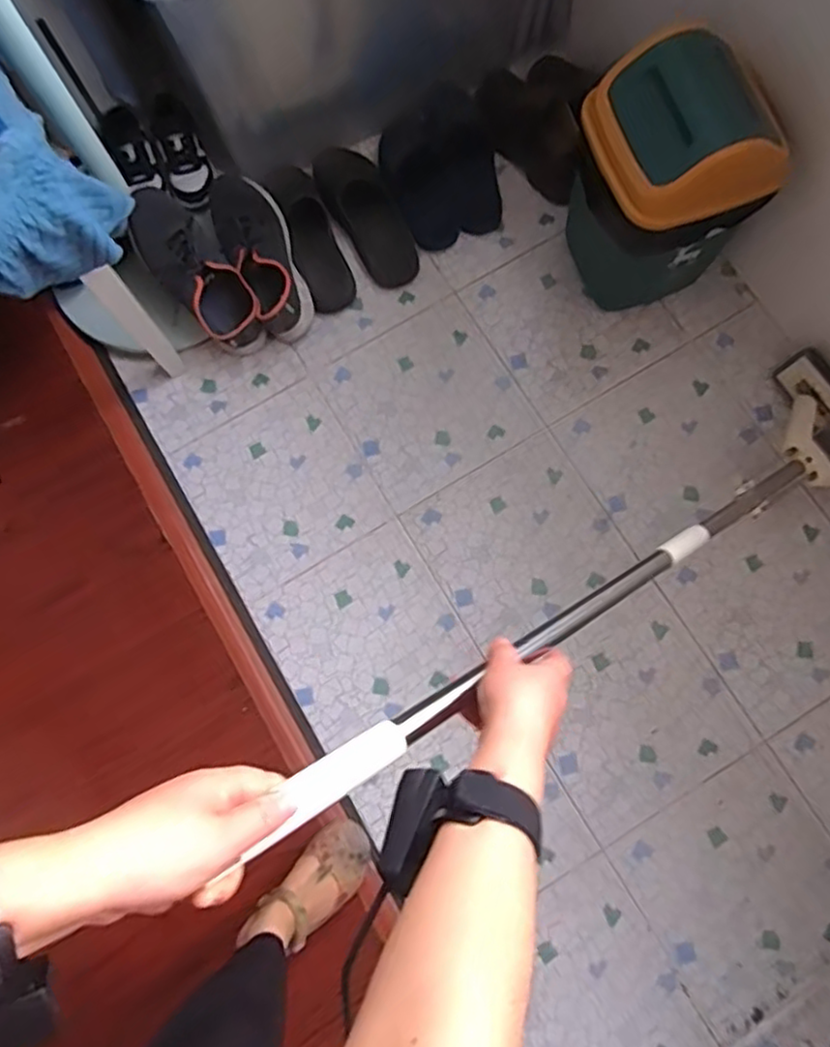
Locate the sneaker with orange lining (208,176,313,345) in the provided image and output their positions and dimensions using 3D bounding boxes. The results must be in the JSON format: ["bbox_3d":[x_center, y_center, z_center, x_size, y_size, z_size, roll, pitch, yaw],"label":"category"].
[{"bbox_3d":[-0.270,-0.472,1.160,0.113,0.112,0.304,-23,79,-4],"label":"sneaker with orange lining"}]

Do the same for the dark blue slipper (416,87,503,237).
[{"bbox_3d":[0.090,-0.676,1.229,0.118,0.048,0.277,-19,78,-3],"label":"dark blue slipper"}]

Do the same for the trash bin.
[{"bbox_3d":[0.364,-0.514,1.028,0.208,0.372,0.243,-18,78,-3],"label":"trash bin"}]

